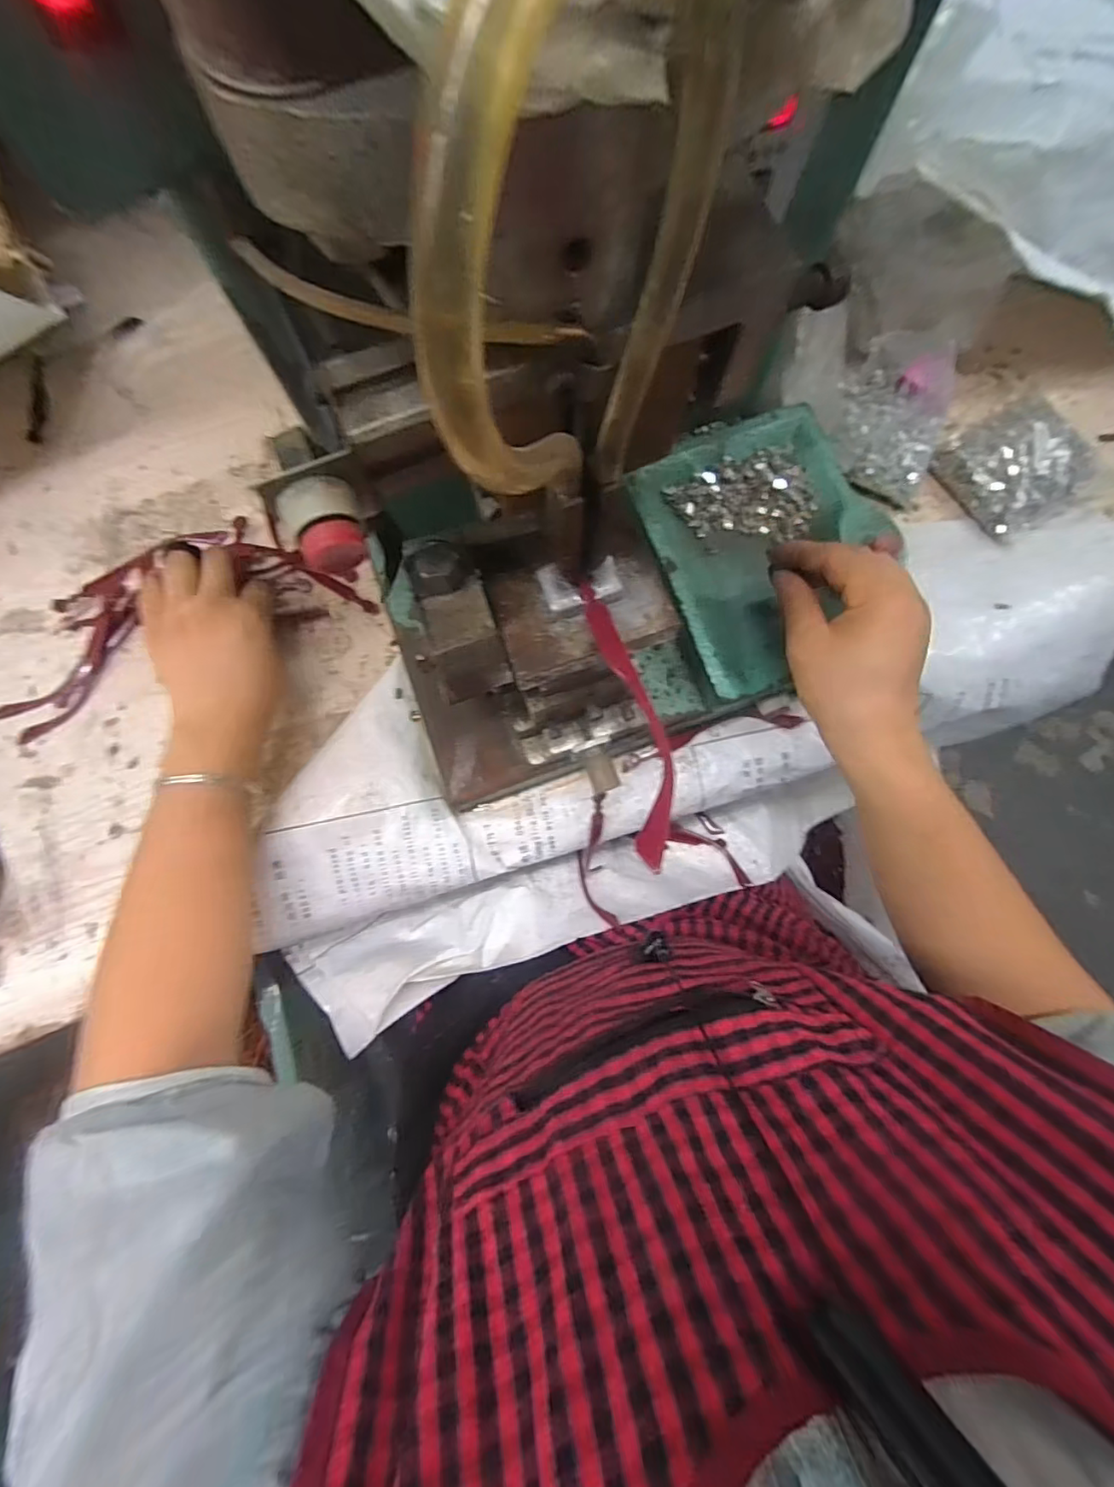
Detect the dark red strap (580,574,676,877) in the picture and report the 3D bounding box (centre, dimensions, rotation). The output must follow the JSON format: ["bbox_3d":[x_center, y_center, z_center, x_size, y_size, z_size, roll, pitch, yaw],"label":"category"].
[{"bbox_3d":[0.030,-0.013,0.222,0.023,0.010,0.127,-10,63,-3],"label":"dark red strap"}]

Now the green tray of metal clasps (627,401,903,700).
[{"bbox_3d":[0.148,-0.139,0.391,0.159,0.016,0.179,-23,82,-5],"label":"green tray of metal clasps"}]

